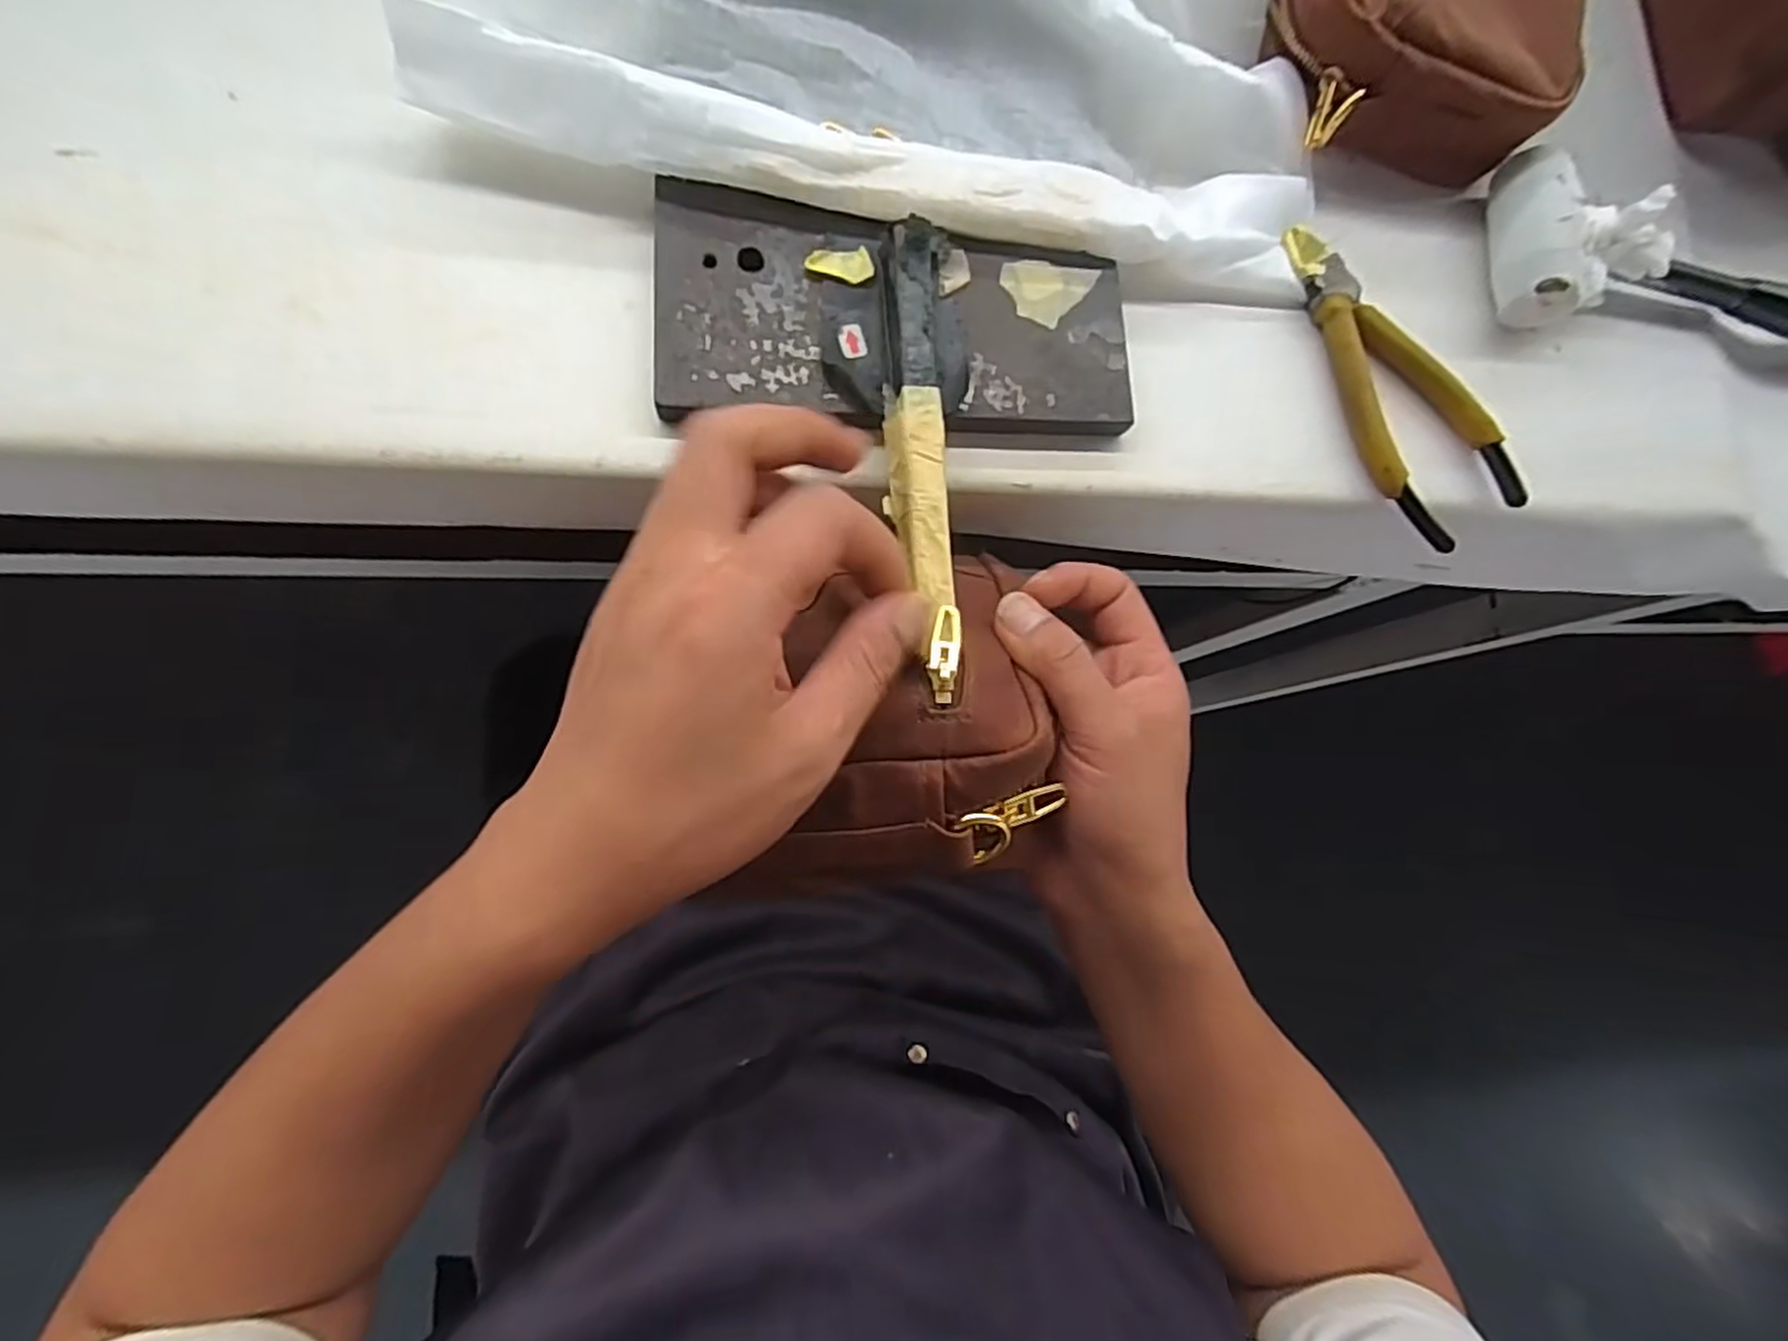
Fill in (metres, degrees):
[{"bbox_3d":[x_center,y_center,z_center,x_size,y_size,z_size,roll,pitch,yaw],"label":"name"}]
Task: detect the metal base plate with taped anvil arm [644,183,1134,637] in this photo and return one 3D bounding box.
[{"bbox_3d":[0.002,-0.100,0.268,0.176,0.040,0.144,6,86,-8],"label":"metal base plate with taped anvil arm"}]

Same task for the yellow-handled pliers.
[{"bbox_3d":[0.201,-0.118,0.317,0.056,0.018,0.143,-38,88,-13],"label":"yellow-handled pliers"}]

